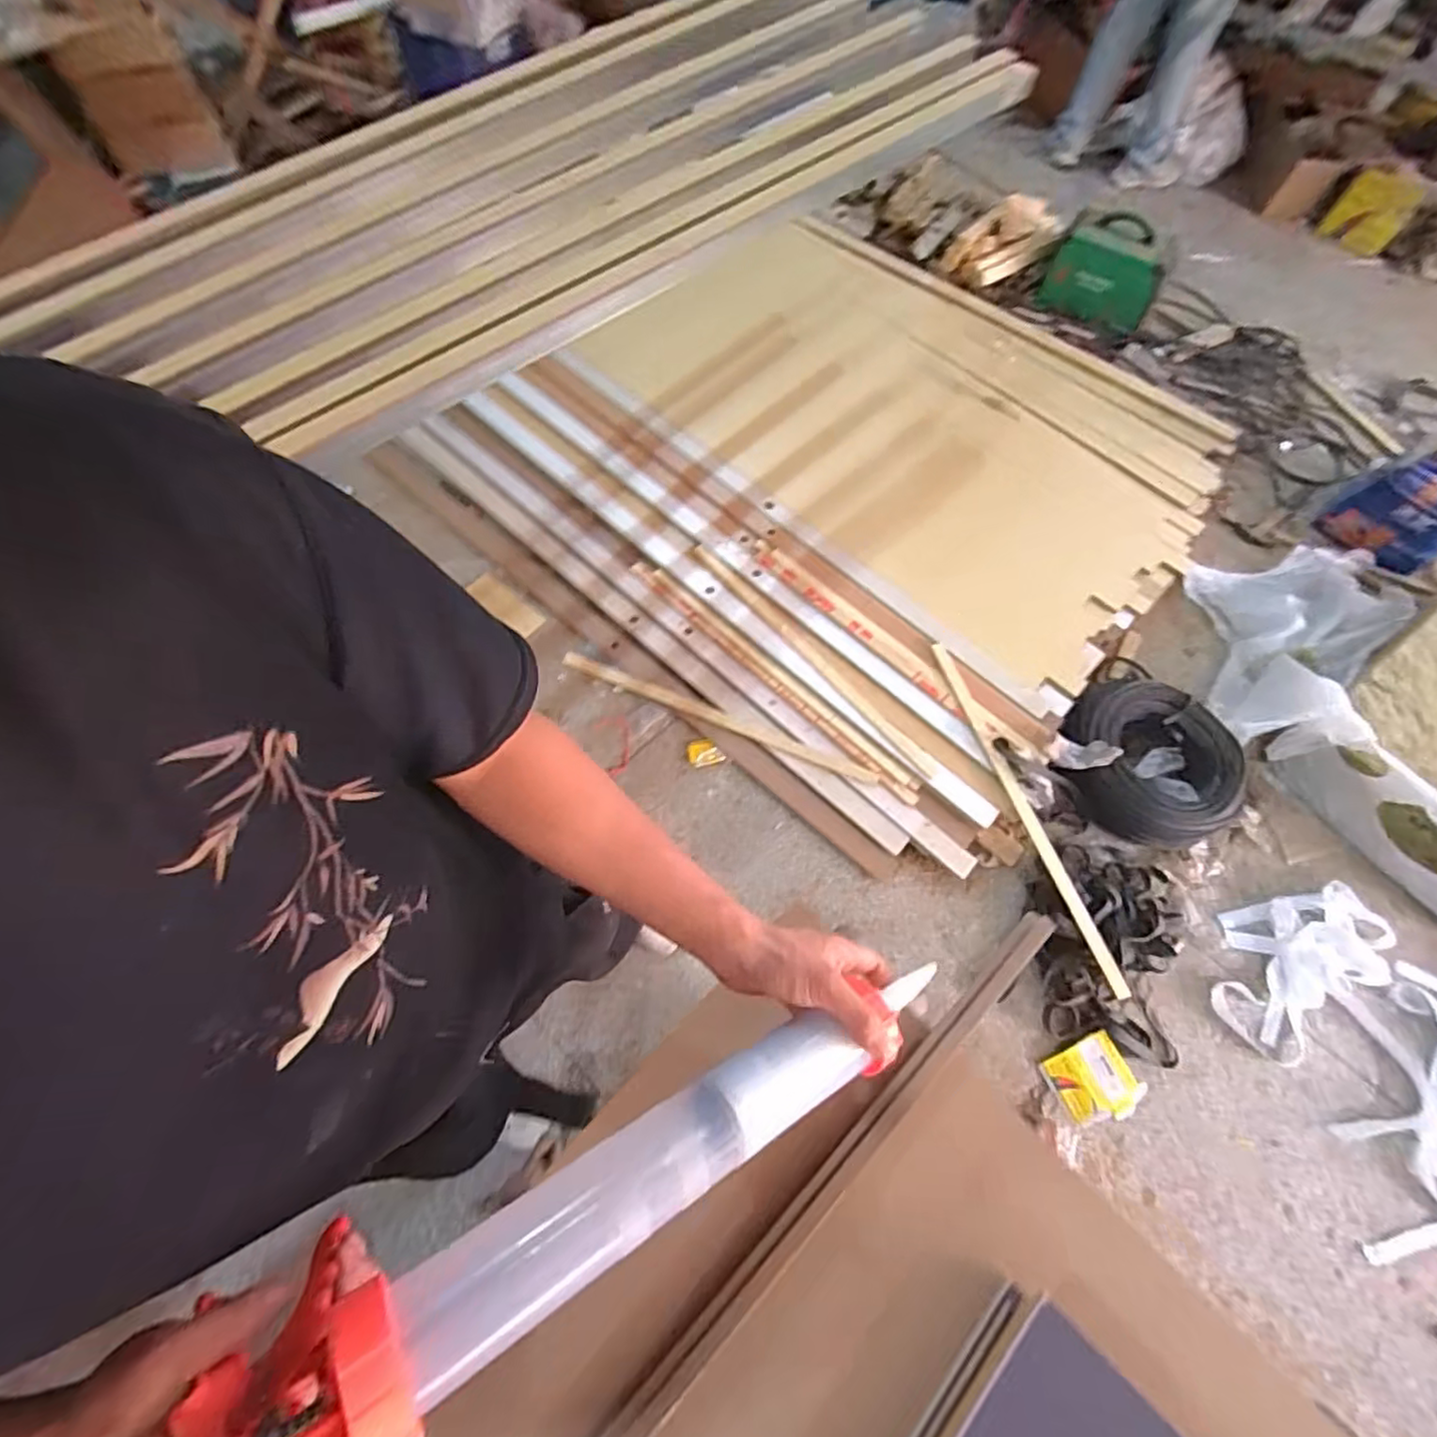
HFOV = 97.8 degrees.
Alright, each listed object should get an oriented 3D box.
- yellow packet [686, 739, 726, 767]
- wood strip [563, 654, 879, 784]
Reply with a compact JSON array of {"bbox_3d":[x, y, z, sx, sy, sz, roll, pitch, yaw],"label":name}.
[{"bbox_3d":[-0.036,0.091,1.679,0.091,0.008,0.076,-9,67,-6],"label":"yellow packet"},{"bbox_3d":[-0.004,-0.002,1.694,0.883,0.025,0.046,21,78,9],"label":"wood strip"}]

